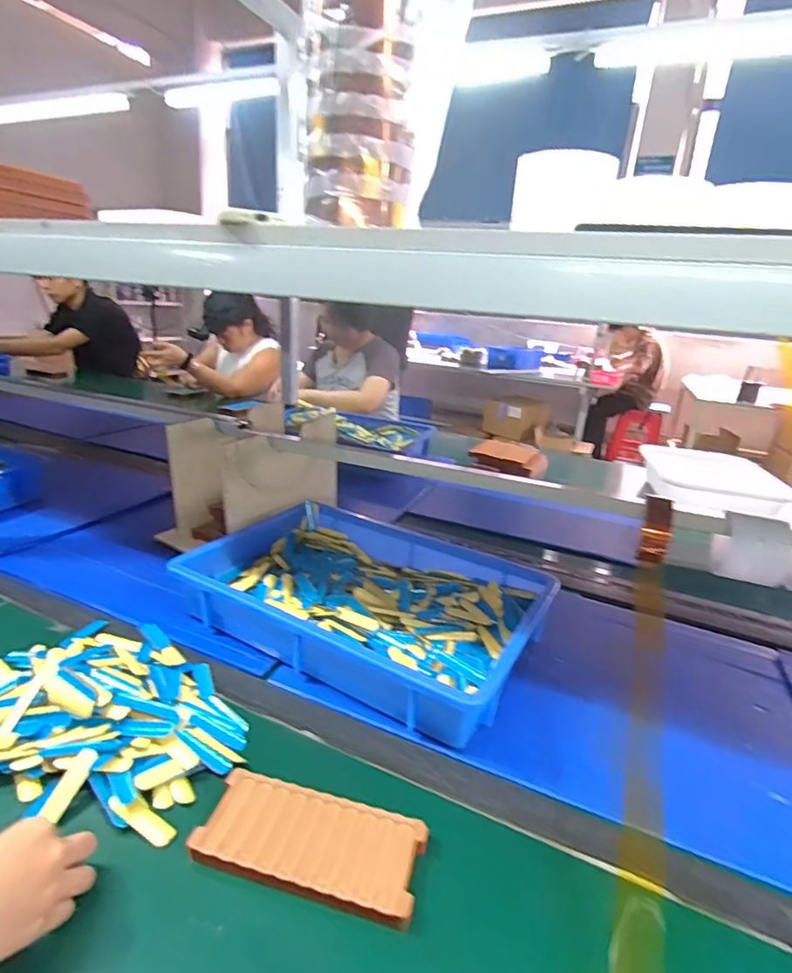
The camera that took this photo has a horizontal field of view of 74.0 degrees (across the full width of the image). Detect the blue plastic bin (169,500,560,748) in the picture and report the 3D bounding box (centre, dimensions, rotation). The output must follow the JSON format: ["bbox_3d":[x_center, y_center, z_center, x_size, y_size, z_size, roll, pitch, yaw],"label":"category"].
[{"bbox_3d":[-0.034,0.146,0.702,0.421,0.075,0.293,15,23,28],"label":"blue plastic bin"}]

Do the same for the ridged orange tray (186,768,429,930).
[{"bbox_3d":[-0.067,0.281,0.419,0.171,0.016,0.081,8,20,10],"label":"ridged orange tray"}]

